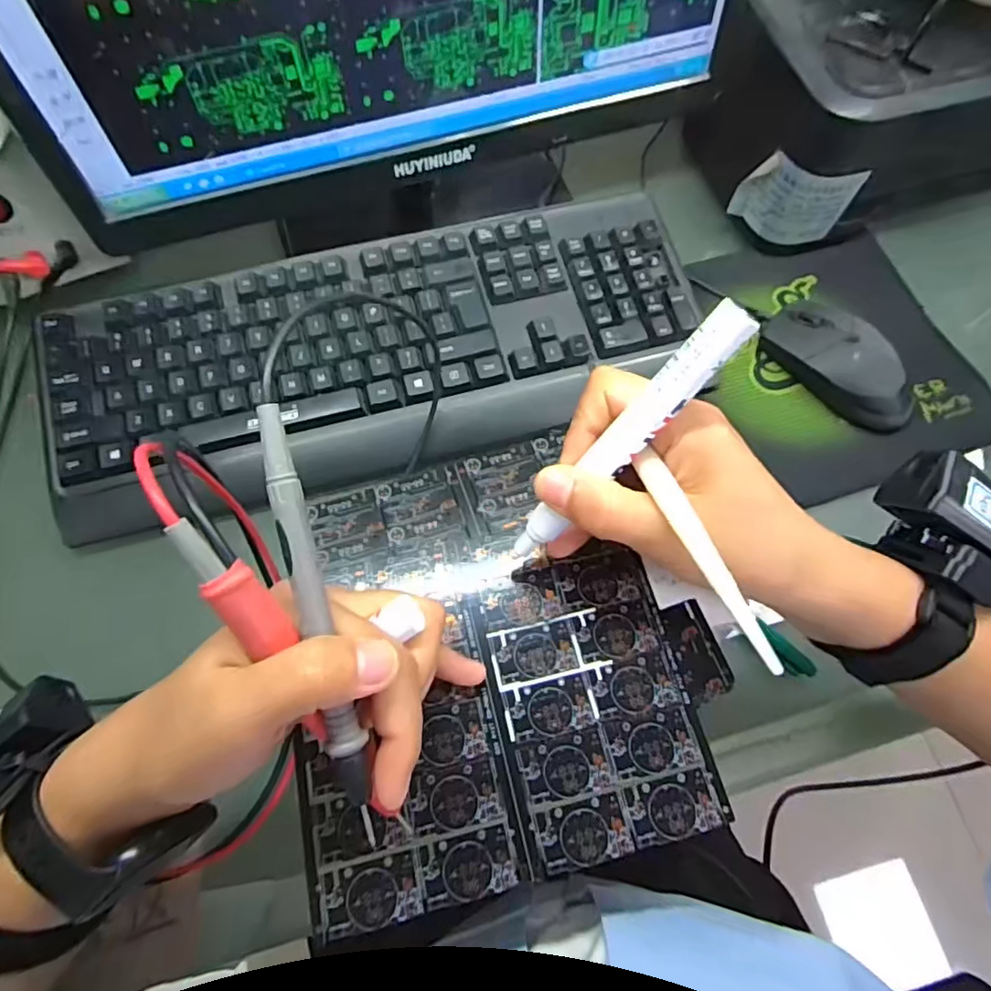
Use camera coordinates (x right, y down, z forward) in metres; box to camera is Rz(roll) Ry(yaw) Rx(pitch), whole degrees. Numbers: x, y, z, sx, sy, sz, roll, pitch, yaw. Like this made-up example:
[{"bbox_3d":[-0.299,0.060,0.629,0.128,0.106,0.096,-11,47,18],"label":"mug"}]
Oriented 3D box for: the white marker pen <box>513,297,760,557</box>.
[{"bbox_3d":[0.048,-0.019,0.232,0.016,0.128,0.014,49,35,15],"label":"white marker pen"}]

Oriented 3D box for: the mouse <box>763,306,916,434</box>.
[{"bbox_3d":[0.242,-0.093,0.421,0.050,0.033,0.110,-28,72,-13],"label":"mouse"}]

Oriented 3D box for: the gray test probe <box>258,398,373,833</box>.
[{"bbox_3d":[-0.056,0.042,0.190,0.010,0.008,0.140,-12,94,-7],"label":"gray test probe"}]

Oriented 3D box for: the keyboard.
[{"bbox_3d":[-0.071,-0.096,0.408,0.430,0.038,0.159,-15,70,-8],"label":"keyboard"}]

